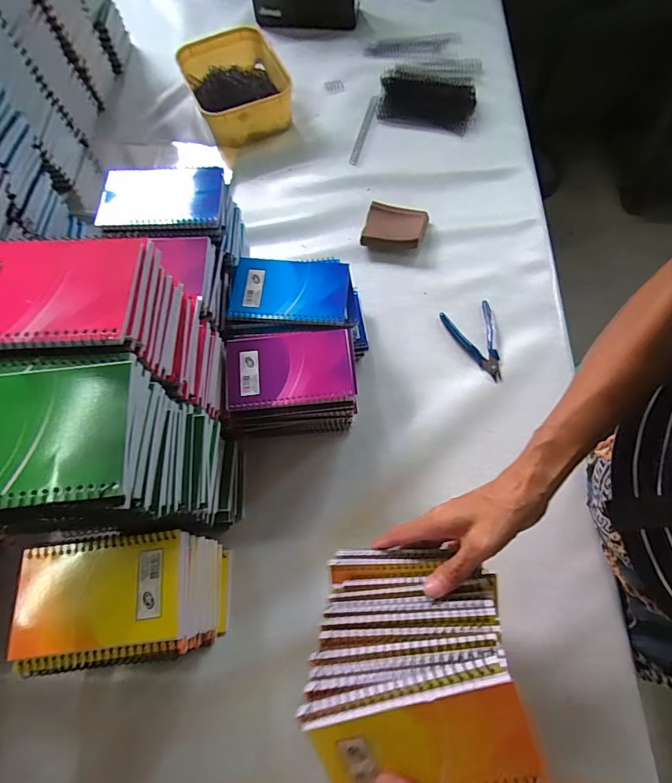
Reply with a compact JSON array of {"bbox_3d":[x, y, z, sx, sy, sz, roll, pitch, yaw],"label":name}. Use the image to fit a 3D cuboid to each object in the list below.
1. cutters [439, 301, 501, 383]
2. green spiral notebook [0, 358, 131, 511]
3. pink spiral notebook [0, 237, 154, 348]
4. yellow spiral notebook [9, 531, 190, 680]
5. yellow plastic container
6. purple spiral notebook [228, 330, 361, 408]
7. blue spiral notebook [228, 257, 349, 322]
[{"bbox_3d":[0.191,-0.067,0.559,0.065,0.011,0.114,-14,67,-4],"label":"cutters"},{"bbox_3d":[-0.185,0.025,0.241,0.127,0.007,0.084,-7,67,-1],"label":"green spiral notebook"},{"bbox_3d":[-0.199,-0.068,0.280,0.137,0.012,0.083,-2,67,1],"label":"pink spiral notebook"},{"bbox_3d":[-0.188,0.169,0.338,0.136,0.015,0.095,-6,67,-1],"label":"yellow spiral notebook"},{"bbox_3d":[-0.169,-0.530,0.726,0.158,0.068,0.198,-22,68,-7],"label":"yellow plastic container"},{"bbox_3d":[-0.049,-0.027,0.439,0.134,0.007,0.083,-6,67,-1],"label":"purple spiral notebook"},{"bbox_3d":[-0.056,-0.118,0.475,0.137,0.009,0.078,4,67,3],"label":"blue spiral notebook"}]

